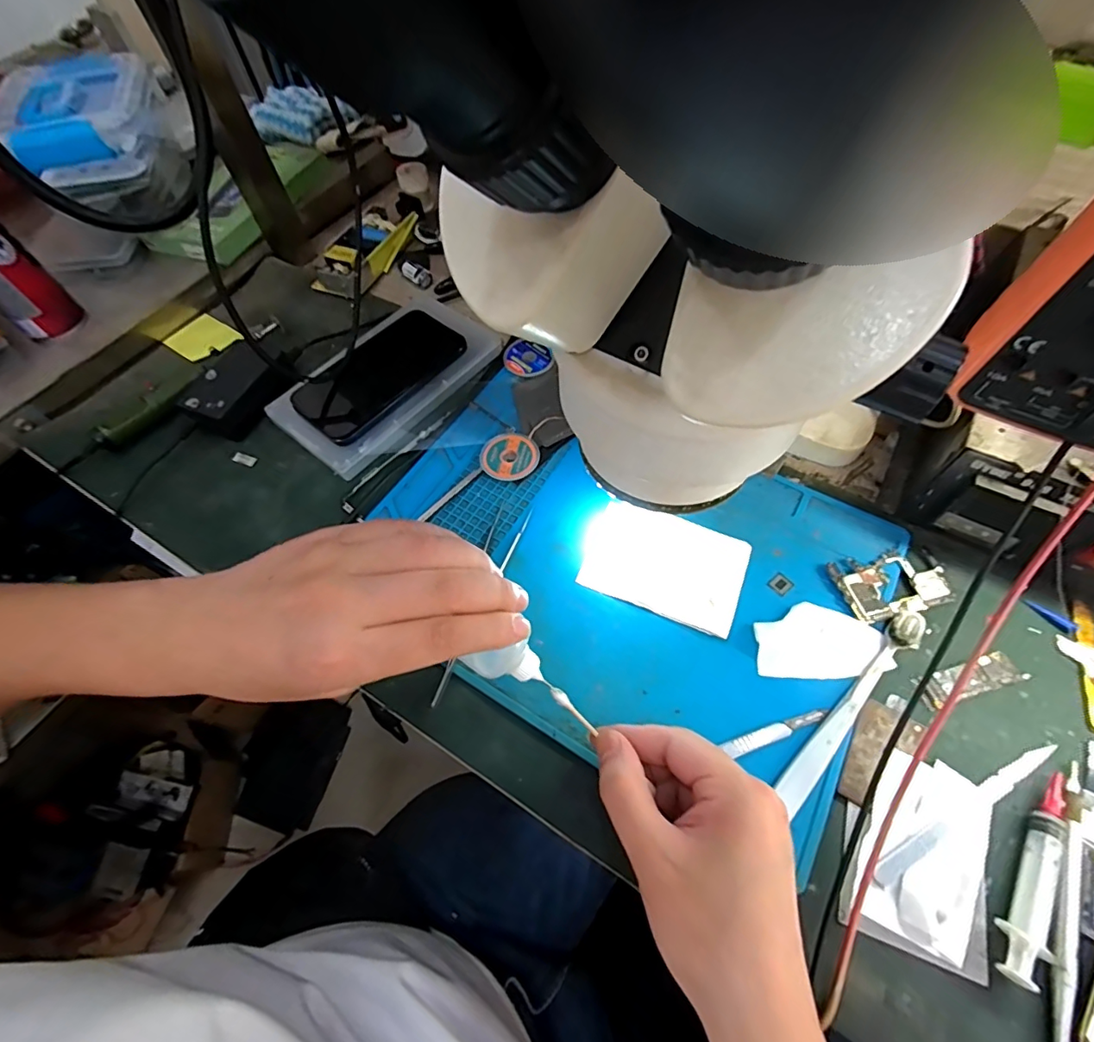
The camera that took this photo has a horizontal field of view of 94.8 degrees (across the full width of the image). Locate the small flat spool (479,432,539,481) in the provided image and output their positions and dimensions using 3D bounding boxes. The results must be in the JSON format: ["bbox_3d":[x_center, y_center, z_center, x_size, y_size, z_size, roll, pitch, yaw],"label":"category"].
[{"bbox_3d":[-0.029,-0.050,0.402,0.043,0.013,0.042,-2,62,3],"label":"small flat spool"}]

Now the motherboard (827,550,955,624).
[{"bbox_3d":[0.233,0.042,0.338,0.071,0.005,0.044,-12,62,-2],"label":"motherboard"}]

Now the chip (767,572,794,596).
[{"bbox_3d":[0.161,0.043,0.345,0.015,0.004,0.013,-38,66,-15],"label":"chip"}]

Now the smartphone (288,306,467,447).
[{"bbox_3d":[-0.143,-0.128,0.437,0.076,0.015,0.143,38,70,18],"label":"smartphone"}]

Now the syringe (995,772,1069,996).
[{"bbox_3d":[0.250,0.177,0.253,0.020,0.011,0.105,31,68,19],"label":"syringe"}]

